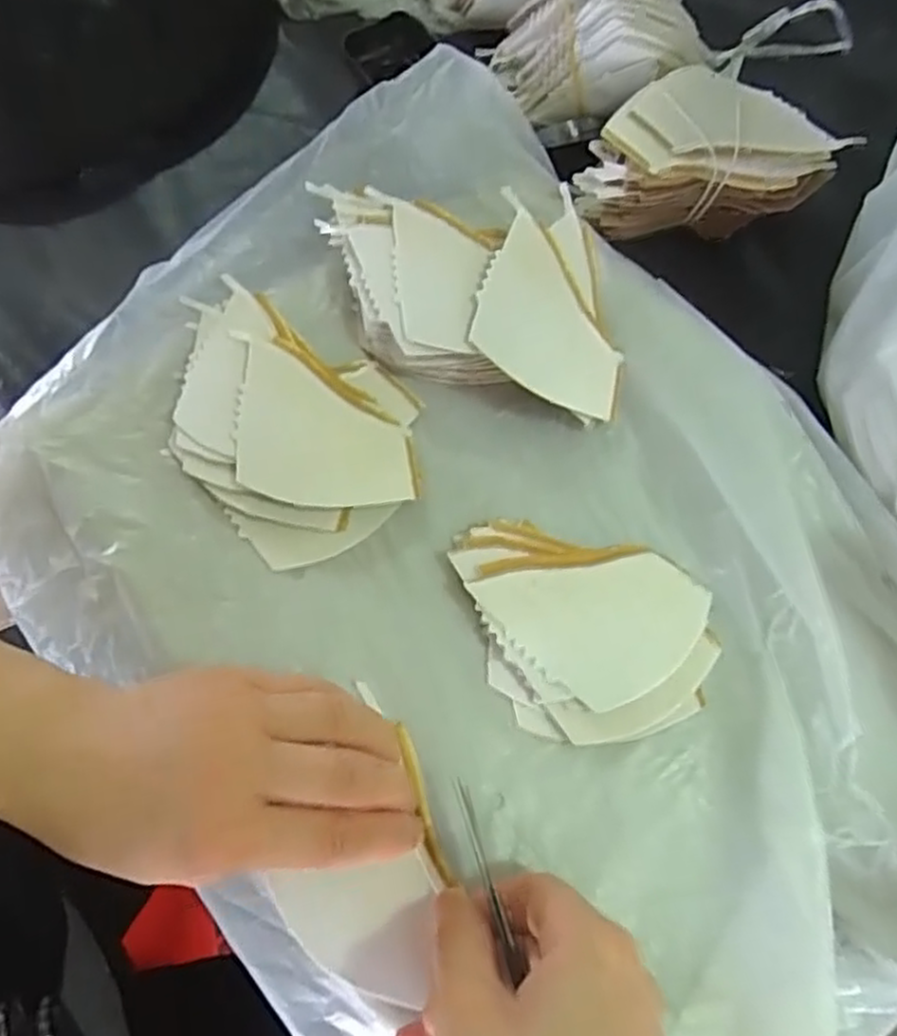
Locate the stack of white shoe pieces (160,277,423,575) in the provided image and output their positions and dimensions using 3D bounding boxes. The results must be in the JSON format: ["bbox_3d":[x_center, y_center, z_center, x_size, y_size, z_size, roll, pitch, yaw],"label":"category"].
[{"bbox_3d":[-0.076,-0.048,0.339,0.098,0.021,0.136,-43,76,-12],"label":"stack of white shoe pieces"}]

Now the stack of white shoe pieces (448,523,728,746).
[{"bbox_3d":[0.060,0.041,0.313,0.094,0.013,0.100,-16,72,-5],"label":"stack of white shoe pieces"}]

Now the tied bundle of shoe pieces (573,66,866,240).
[{"bbox_3d":[0.134,-0.195,0.400,0.134,0.056,0.062,-3,72,0],"label":"tied bundle of shoe pieces"}]

